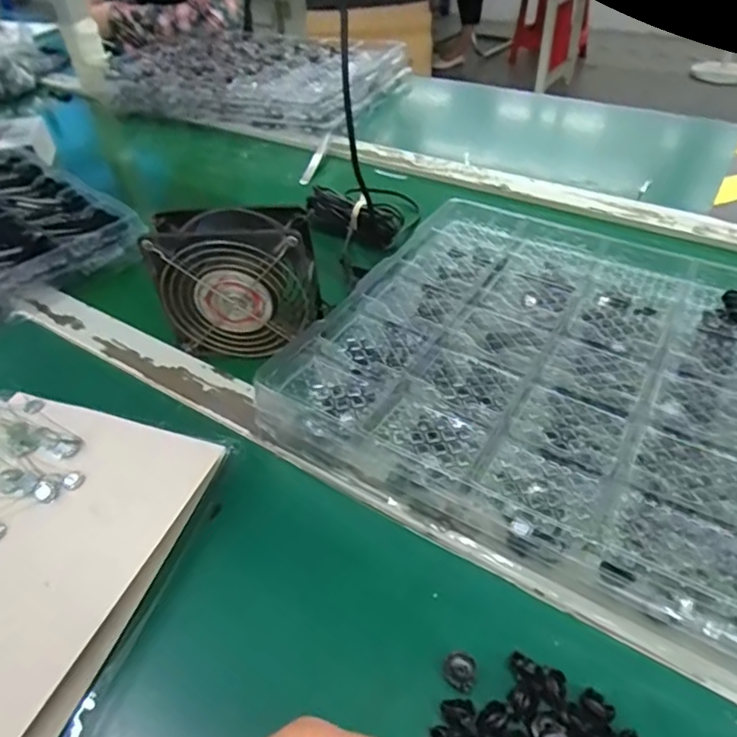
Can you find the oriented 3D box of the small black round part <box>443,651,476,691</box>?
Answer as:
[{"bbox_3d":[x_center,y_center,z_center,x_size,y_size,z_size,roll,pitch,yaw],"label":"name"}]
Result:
[{"bbox_3d":[0.045,0.149,0.289,0.015,0.004,0.016,-2,44,2],"label":"small black round part"}]

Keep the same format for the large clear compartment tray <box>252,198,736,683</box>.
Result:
[{"bbox_3d":[0.187,0.015,0.388,0.444,0.040,0.322,25,50,27],"label":"large clear compartment tray"}]

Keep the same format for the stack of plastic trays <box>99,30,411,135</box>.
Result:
[{"bbox_3d":[-0.203,-0.532,1.047,0.525,0.056,0.330,20,47,25],"label":"stack of plastic trays"}]

